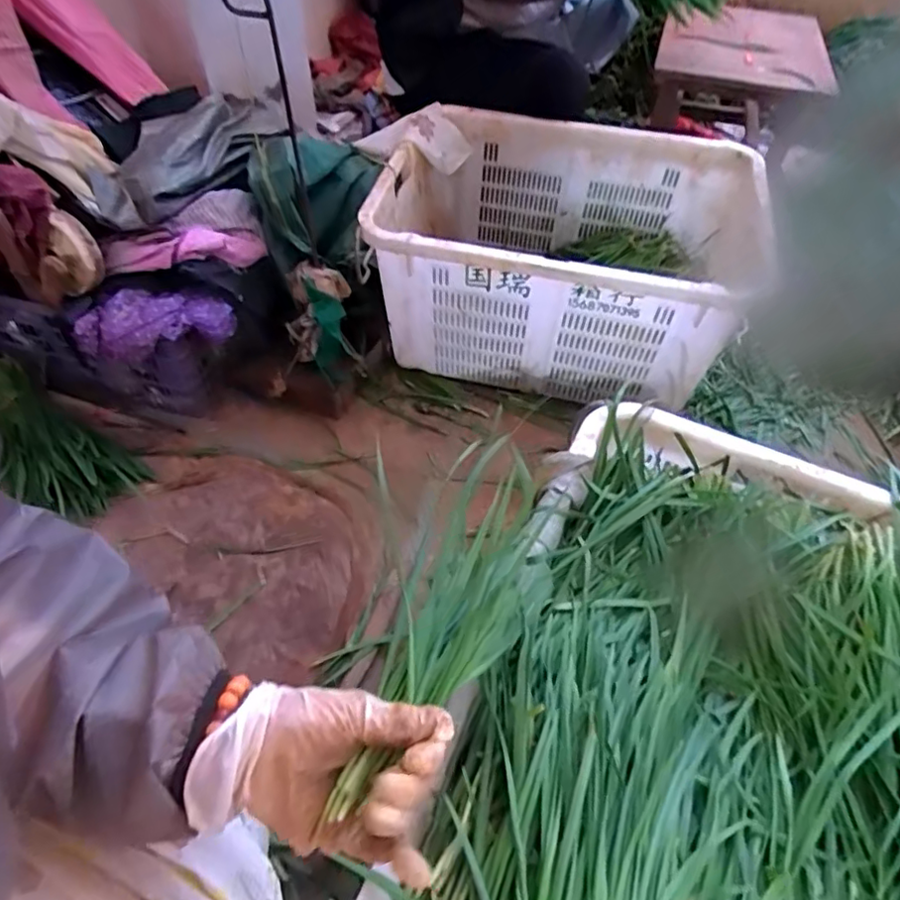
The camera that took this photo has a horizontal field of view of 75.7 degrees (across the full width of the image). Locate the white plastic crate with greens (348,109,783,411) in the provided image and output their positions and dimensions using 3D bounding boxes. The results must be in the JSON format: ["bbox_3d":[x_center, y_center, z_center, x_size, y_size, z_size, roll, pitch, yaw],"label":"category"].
[{"bbox_3d":[0.209,-0.376,1.166,0.733,0.332,0.484,9,52,4],"label":"white plastic crate with greens"}]

